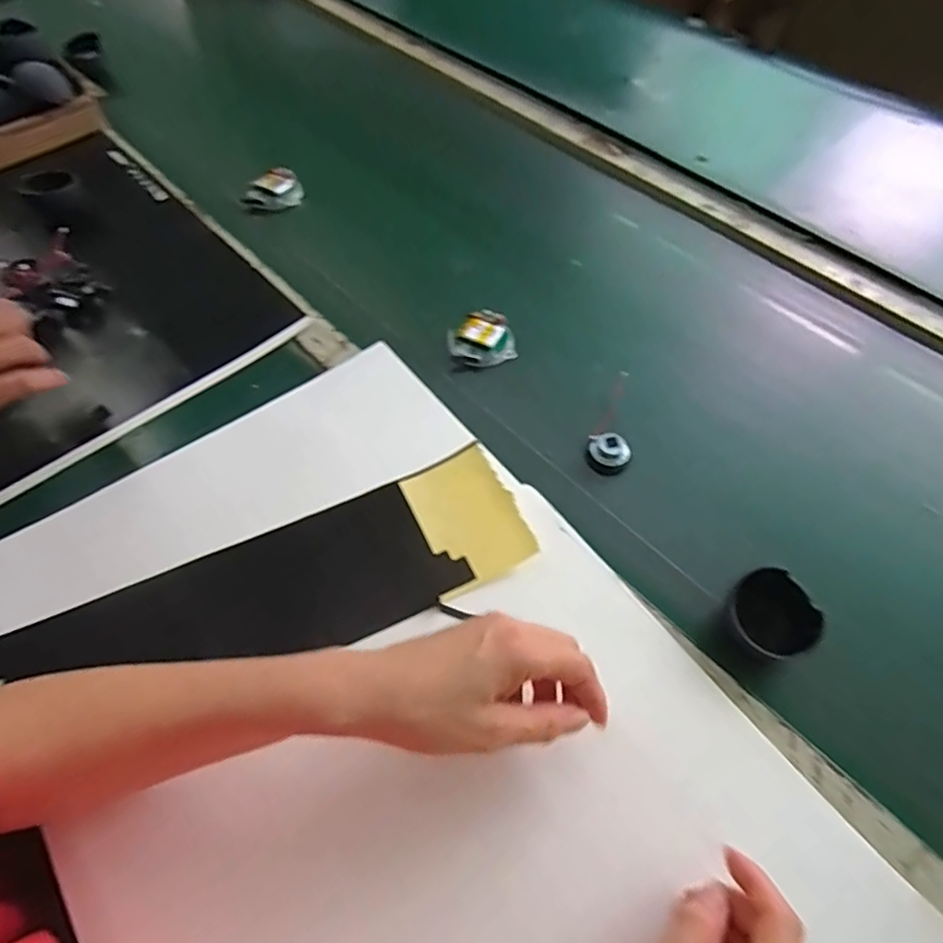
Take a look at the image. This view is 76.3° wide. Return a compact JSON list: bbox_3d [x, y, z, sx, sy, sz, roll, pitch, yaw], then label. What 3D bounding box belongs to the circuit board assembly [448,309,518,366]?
[{"bbox_3d":[0.010,-0.124,0.562,0.060,0.016,0.052,-17,59,-11],"label":"circuit board assembly"}]

